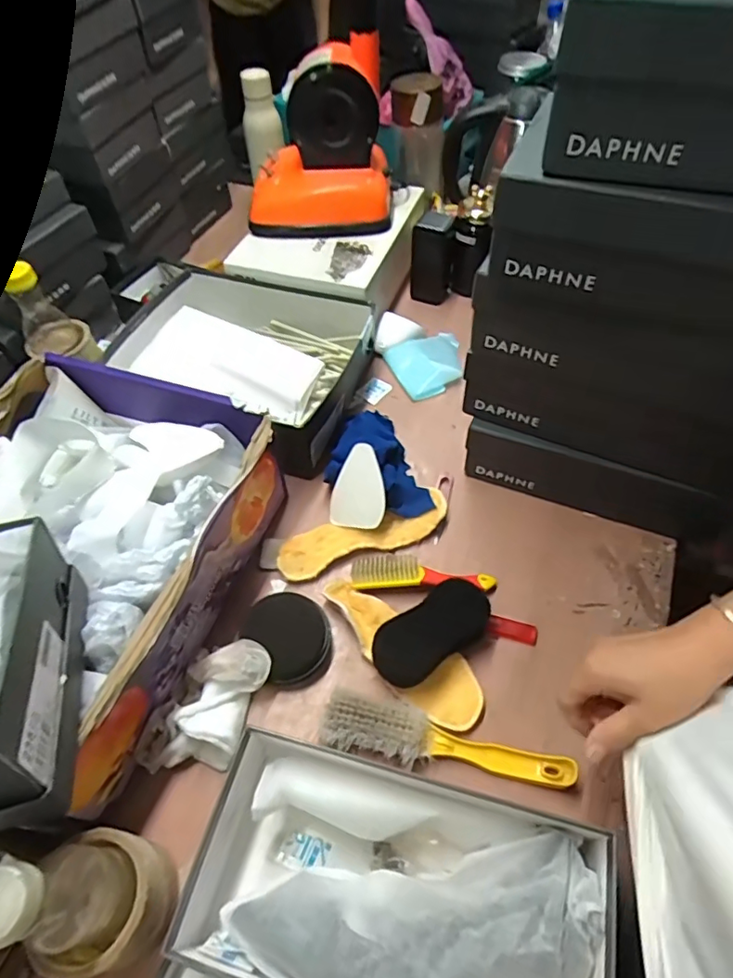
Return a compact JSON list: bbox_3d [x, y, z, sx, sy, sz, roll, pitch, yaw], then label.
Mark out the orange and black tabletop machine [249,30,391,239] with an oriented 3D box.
[{"bbox_3d":[-0.070,-0.488,0.799,0.214,0.212,0.115,-4,54,-1],"label":"orange and black tabletop machine"}]

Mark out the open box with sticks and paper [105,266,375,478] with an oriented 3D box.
[{"bbox_3d":[-0.181,-0.174,0.789,0.339,0.085,0.274,19,57,15],"label":"open box with sticks and paper"}]

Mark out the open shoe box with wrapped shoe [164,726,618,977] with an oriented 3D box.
[{"bbox_3d":[0.027,0.312,0.432,0.308,0.082,0.157,13,56,11],"label":"open shoe box with wrapped shoe"}]

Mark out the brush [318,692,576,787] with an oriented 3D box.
[{"bbox_3d":[0.073,0.235,0.518,0.230,0.024,0.051,10,55,9],"label":"brush"}]

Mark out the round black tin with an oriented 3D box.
[{"bbox_3d":[-0.081,0.150,0.574,0.086,0.030,0.088,-1,54,1],"label":"round black tin"}]

